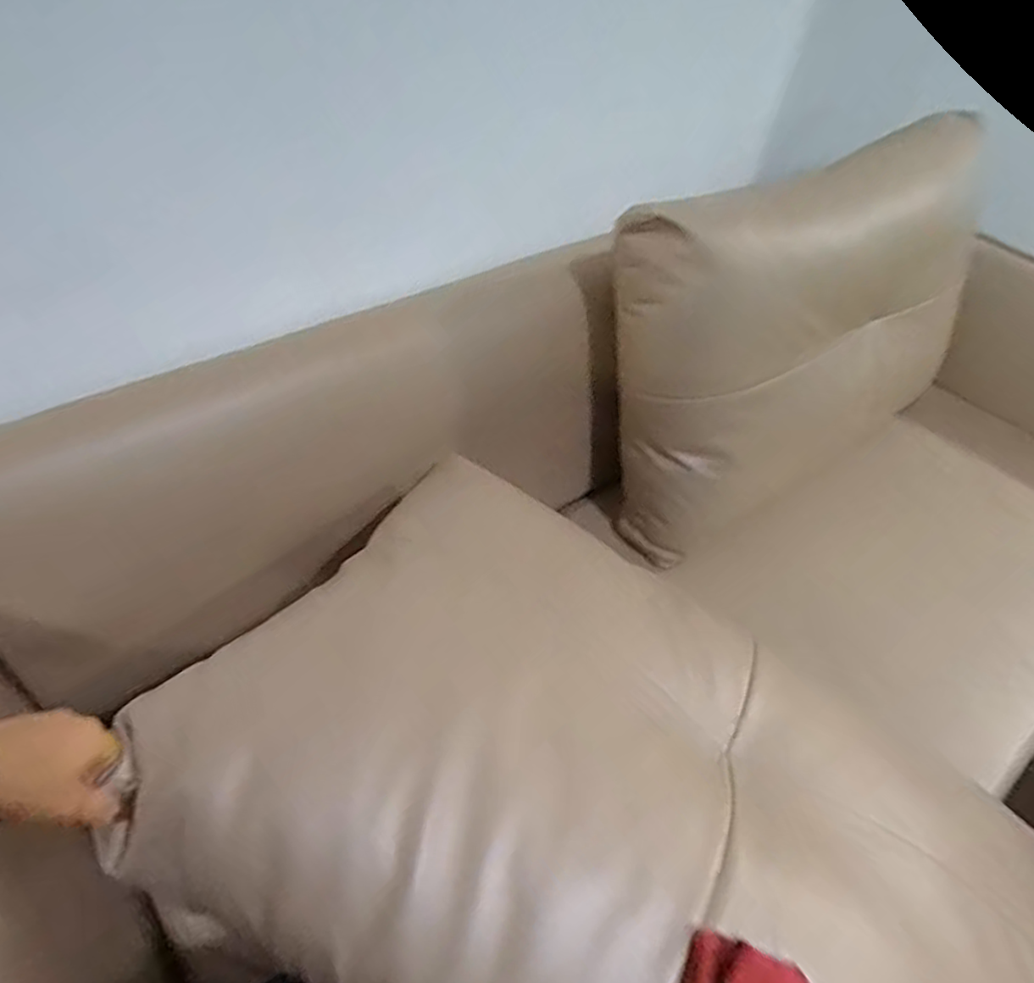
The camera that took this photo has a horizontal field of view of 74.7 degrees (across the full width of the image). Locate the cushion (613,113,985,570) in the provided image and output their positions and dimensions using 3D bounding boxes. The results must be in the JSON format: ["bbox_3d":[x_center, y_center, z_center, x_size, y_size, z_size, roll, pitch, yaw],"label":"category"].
[{"bbox_3d":[0.465,-0.251,1.092,0.701,0.517,0.169,-21,28,-22],"label":"cushion"}]

